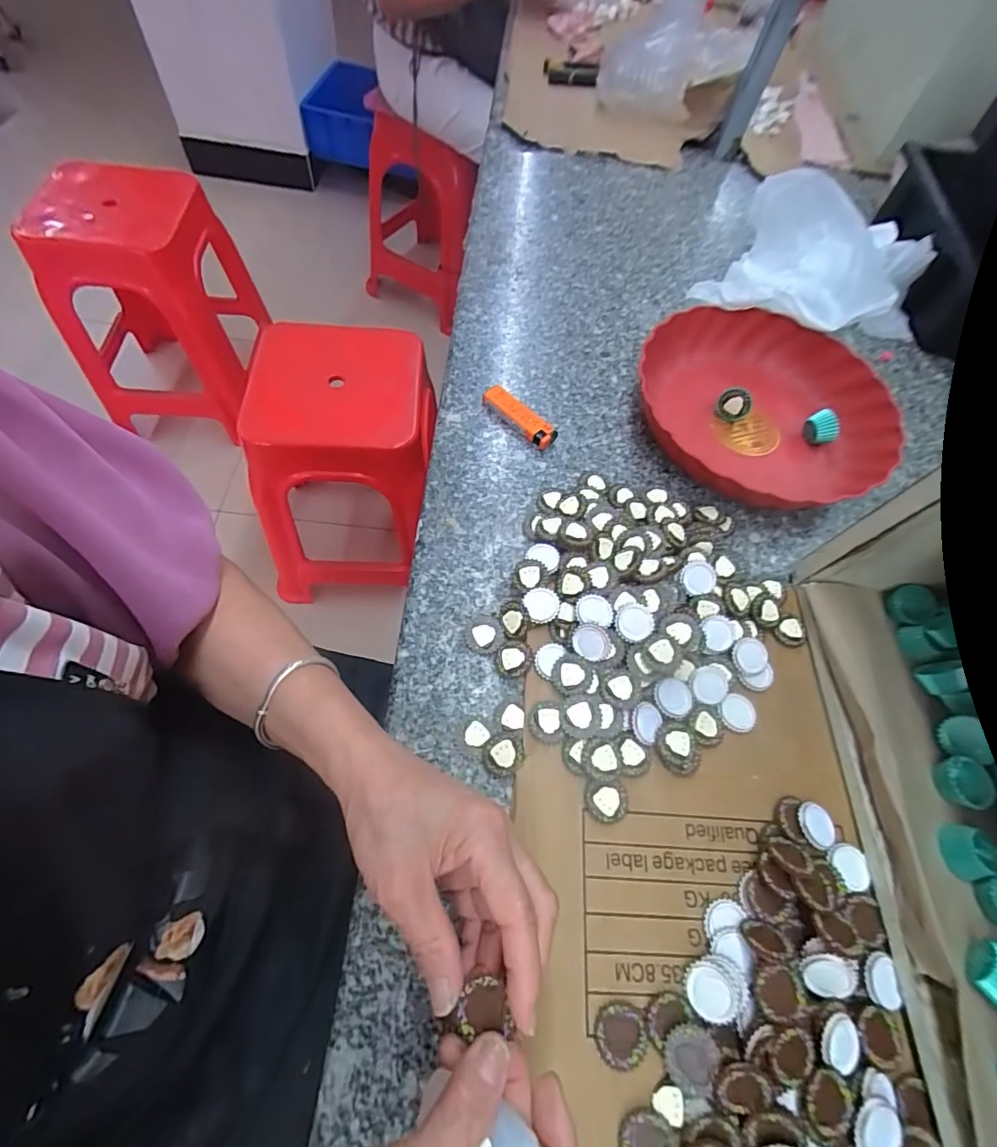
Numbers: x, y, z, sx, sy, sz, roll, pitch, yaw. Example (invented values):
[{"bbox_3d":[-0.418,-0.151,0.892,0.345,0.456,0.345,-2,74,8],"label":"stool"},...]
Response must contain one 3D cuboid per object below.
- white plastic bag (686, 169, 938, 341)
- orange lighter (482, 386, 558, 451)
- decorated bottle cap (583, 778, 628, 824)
[{"bbox_3d":[0.358,-0.326,0.544,0.224,0.077,0.235,25,64,10],"label":"white plastic bag"},{"bbox_3d":[0.019,-0.149,0.473,0.082,0.015,0.022,41,68,17],"label":"orange lighter"},{"bbox_3d":[0.070,0.147,0.322,0.028,0.009,0.025,1,62,-2],"label":"decorated bottle cap"}]

